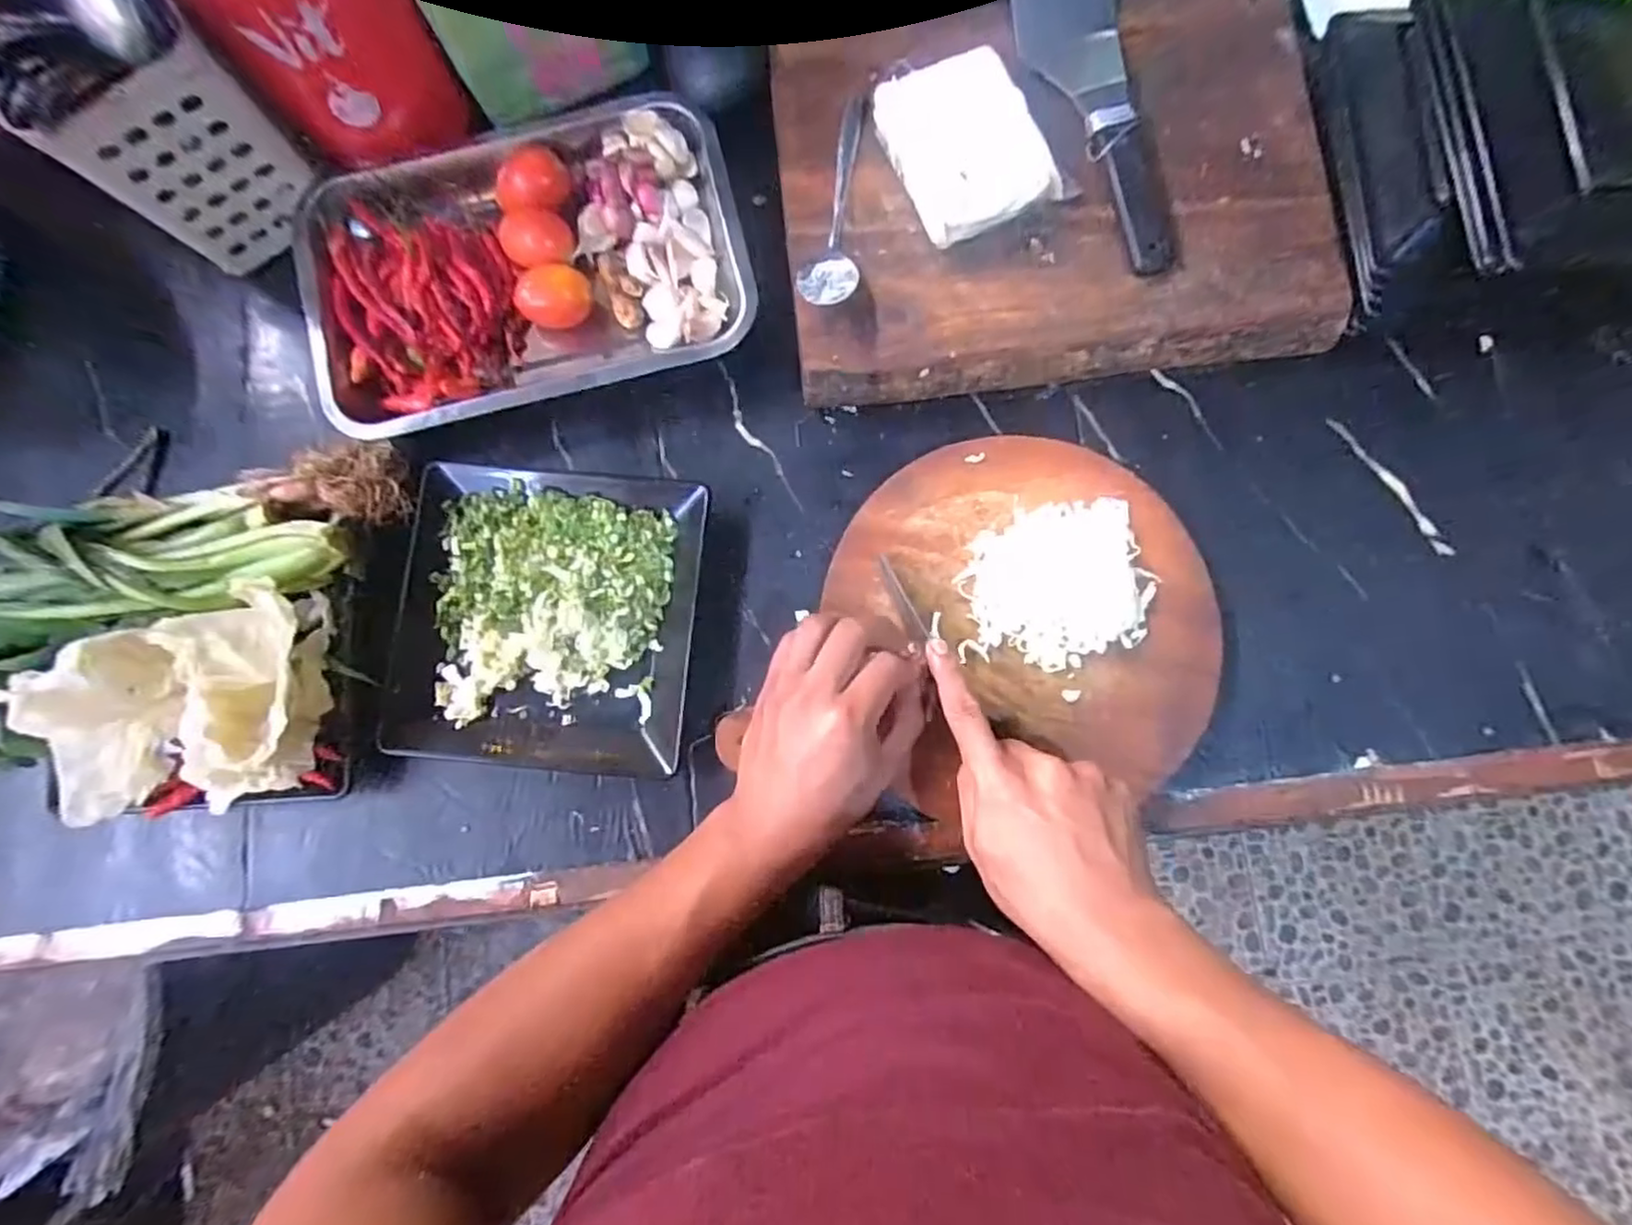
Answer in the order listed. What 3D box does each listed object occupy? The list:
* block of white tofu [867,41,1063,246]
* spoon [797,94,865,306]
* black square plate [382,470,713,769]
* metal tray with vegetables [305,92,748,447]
[{"bbox_3d":[0.101,-0.318,0.470,0.090,0.025,0.115,-26,86,-1],"label":"block of white tofu"},{"bbox_3d":[0.016,-0.284,0.472,0.039,0.022,0.164,7,86,1],"label":"spoon"},{"bbox_3d":[-0.181,0.003,0.455,0.197,0.021,0.197,5,86,1],"label":"black square plate"},{"bbox_3d":[-0.208,-0.248,0.494,0.299,0.042,0.216,-16,86,0],"label":"metal tray with vegetables"}]

